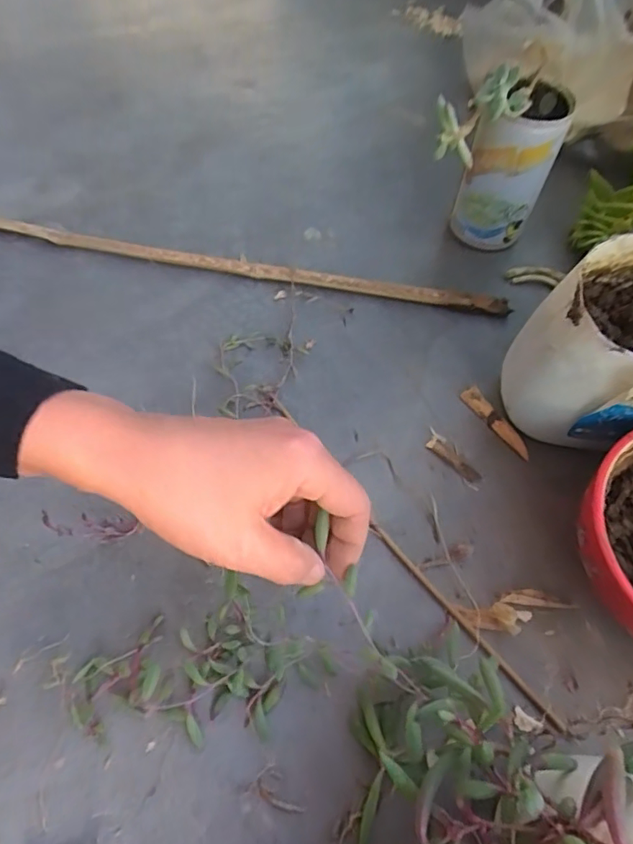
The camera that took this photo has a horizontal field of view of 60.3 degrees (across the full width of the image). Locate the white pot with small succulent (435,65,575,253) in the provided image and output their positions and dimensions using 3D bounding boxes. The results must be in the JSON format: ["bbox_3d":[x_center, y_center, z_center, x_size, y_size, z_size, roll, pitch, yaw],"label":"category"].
[{"bbox_3d":[0.142,-0.216,0.448,0.096,0.137,0.068,8,61,4],"label":"white pot with small succulent"}]

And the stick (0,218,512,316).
[{"bbox_3d":[-0.107,-0.143,0.473,0.537,0.014,0.017,10,61,5],"label":"stick"}]

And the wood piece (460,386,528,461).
[{"bbox_3d":[0.133,0.000,0.402,0.013,0.007,0.065,-33,66,-18],"label":"wood piece"}]

